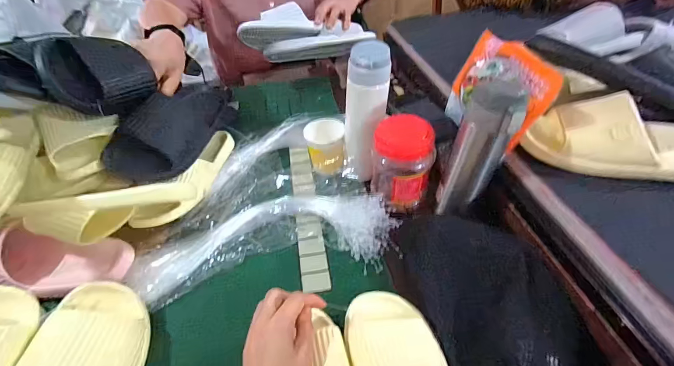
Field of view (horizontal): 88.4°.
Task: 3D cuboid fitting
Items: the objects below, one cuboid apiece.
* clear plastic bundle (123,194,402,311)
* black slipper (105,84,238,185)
[{"bbox_3d":[-0.096,0.082,0.514,0.365,0.038,0.139,-11,43,-5],"label":"clear plastic bundle"},{"bbox_3d":[-0.276,-0.097,0.589,0.065,0.117,0.251,-13,32,34],"label":"black slipper"}]

